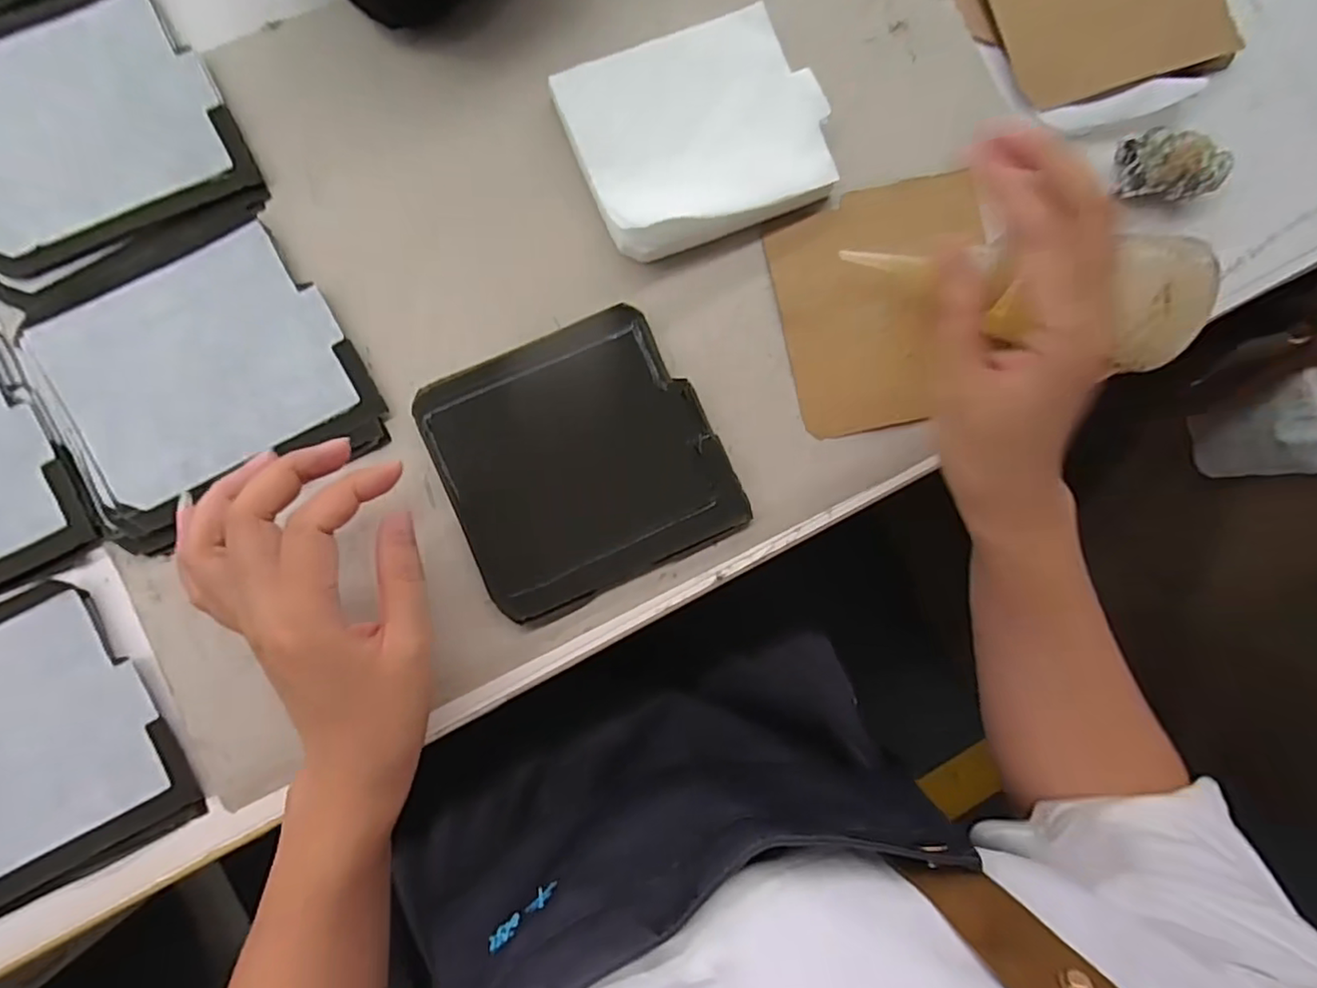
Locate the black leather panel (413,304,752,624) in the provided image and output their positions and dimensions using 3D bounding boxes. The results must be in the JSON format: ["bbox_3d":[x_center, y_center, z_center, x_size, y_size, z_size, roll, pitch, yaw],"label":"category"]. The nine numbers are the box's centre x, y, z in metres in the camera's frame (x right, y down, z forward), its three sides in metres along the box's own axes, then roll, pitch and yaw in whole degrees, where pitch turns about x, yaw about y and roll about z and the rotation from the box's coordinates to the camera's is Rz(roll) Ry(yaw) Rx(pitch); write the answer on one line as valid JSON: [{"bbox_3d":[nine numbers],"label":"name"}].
[{"bbox_3d":[-0.041,-0.019,0.331,0.136,0.012,0.130,-24,90,-6],"label":"black leather panel"}]

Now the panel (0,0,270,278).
[{"bbox_3d":[-0.297,-0.183,0.323,0.139,0.006,0.132,-28,90,-6],"label":"panel"}]

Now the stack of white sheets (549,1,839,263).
[{"bbox_3d":[0.022,-0.194,0.342,0.130,0.018,0.107,-22,89,-6],"label":"stack of white sheets"}]

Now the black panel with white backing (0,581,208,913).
[{"bbox_3d":[-0.315,0.125,0.301,0.138,0.008,0.132,-25,90,-6],"label":"black panel with white backing"}]

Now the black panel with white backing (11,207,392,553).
[{"bbox_3d":[-0.233,-0.061,0.318,0.144,0.007,0.137,-27,90,-6],"label":"black panel with white backing"}]

